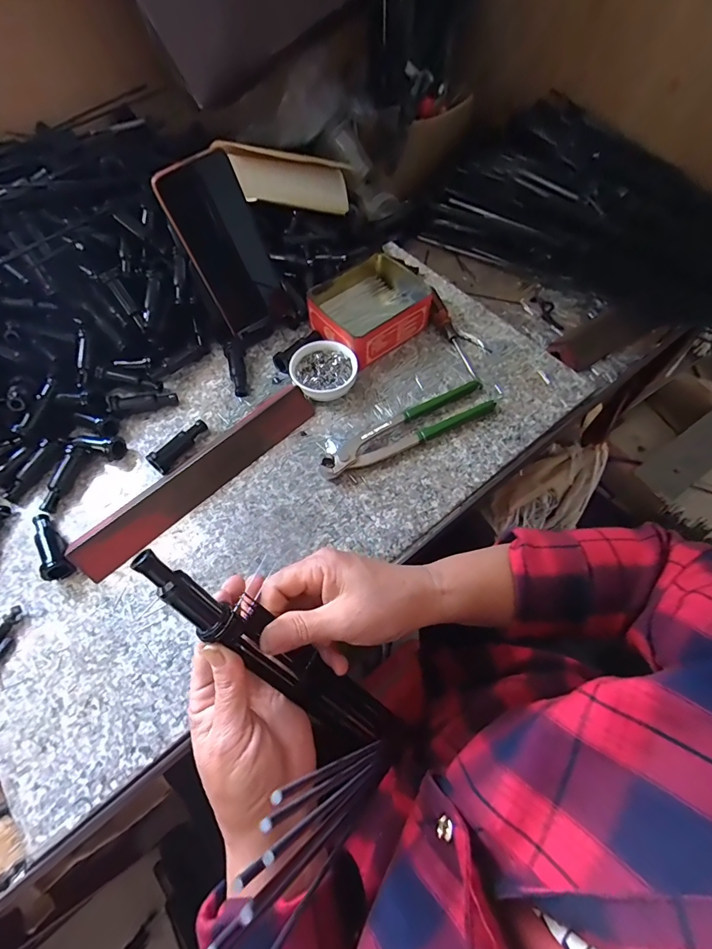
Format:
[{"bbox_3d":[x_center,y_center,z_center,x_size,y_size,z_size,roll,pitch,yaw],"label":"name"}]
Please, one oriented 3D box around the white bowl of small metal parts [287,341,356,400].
[{"bbox_3d":[-0.035,-0.113,0.453,0.070,0.025,0.068,0,62,1],"label":"white bowl of small metal parts"}]

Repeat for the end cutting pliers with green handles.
[{"bbox_3d":[0.052,-0.050,0.425,0.198,0.015,0.045,-25,65,-12],"label":"end cutting pliers with green handles"}]

